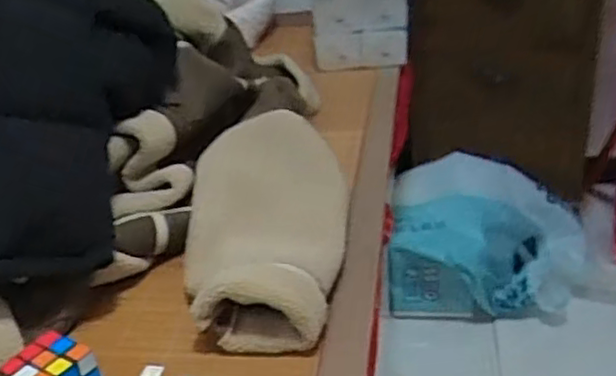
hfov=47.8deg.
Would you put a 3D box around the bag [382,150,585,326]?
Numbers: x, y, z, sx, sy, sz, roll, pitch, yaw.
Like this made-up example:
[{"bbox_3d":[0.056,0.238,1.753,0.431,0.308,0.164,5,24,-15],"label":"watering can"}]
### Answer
[{"bbox_3d":[0.376,0.101,1.450,0.384,0.191,0.362,6,30,19],"label":"bag"}]

